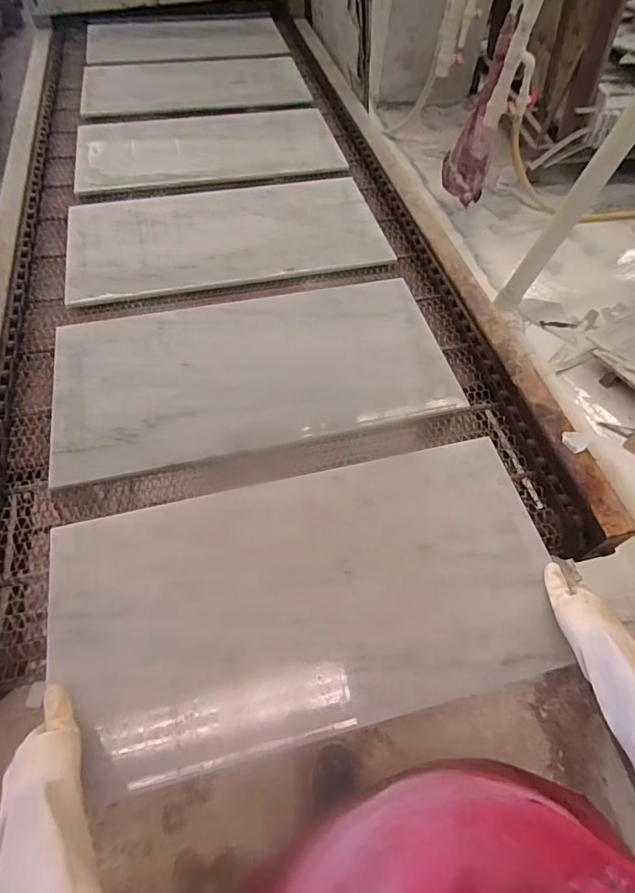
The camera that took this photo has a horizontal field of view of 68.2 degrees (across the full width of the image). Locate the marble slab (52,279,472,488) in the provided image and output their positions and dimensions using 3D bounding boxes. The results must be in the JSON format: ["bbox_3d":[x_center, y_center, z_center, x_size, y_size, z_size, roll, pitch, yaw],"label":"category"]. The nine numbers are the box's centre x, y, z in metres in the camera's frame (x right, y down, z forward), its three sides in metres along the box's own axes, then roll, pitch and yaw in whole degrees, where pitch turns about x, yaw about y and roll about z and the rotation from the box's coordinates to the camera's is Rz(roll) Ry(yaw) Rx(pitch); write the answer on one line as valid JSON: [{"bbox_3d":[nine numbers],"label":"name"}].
[{"bbox_3d":[-0.094,-0.129,0.744,0.602,0.014,0.297,-11,59,-11],"label":"marble slab"}]

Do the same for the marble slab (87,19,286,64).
[{"bbox_3d":[-0.391,-1.234,1.420,0.568,0.015,0.305,-10,59,-10],"label":"marble slab"}]

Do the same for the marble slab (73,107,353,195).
[{"bbox_3d":[-0.249,-0.694,1.084,0.581,0.013,0.281,-14,60,-12],"label":"marble slab"}]

